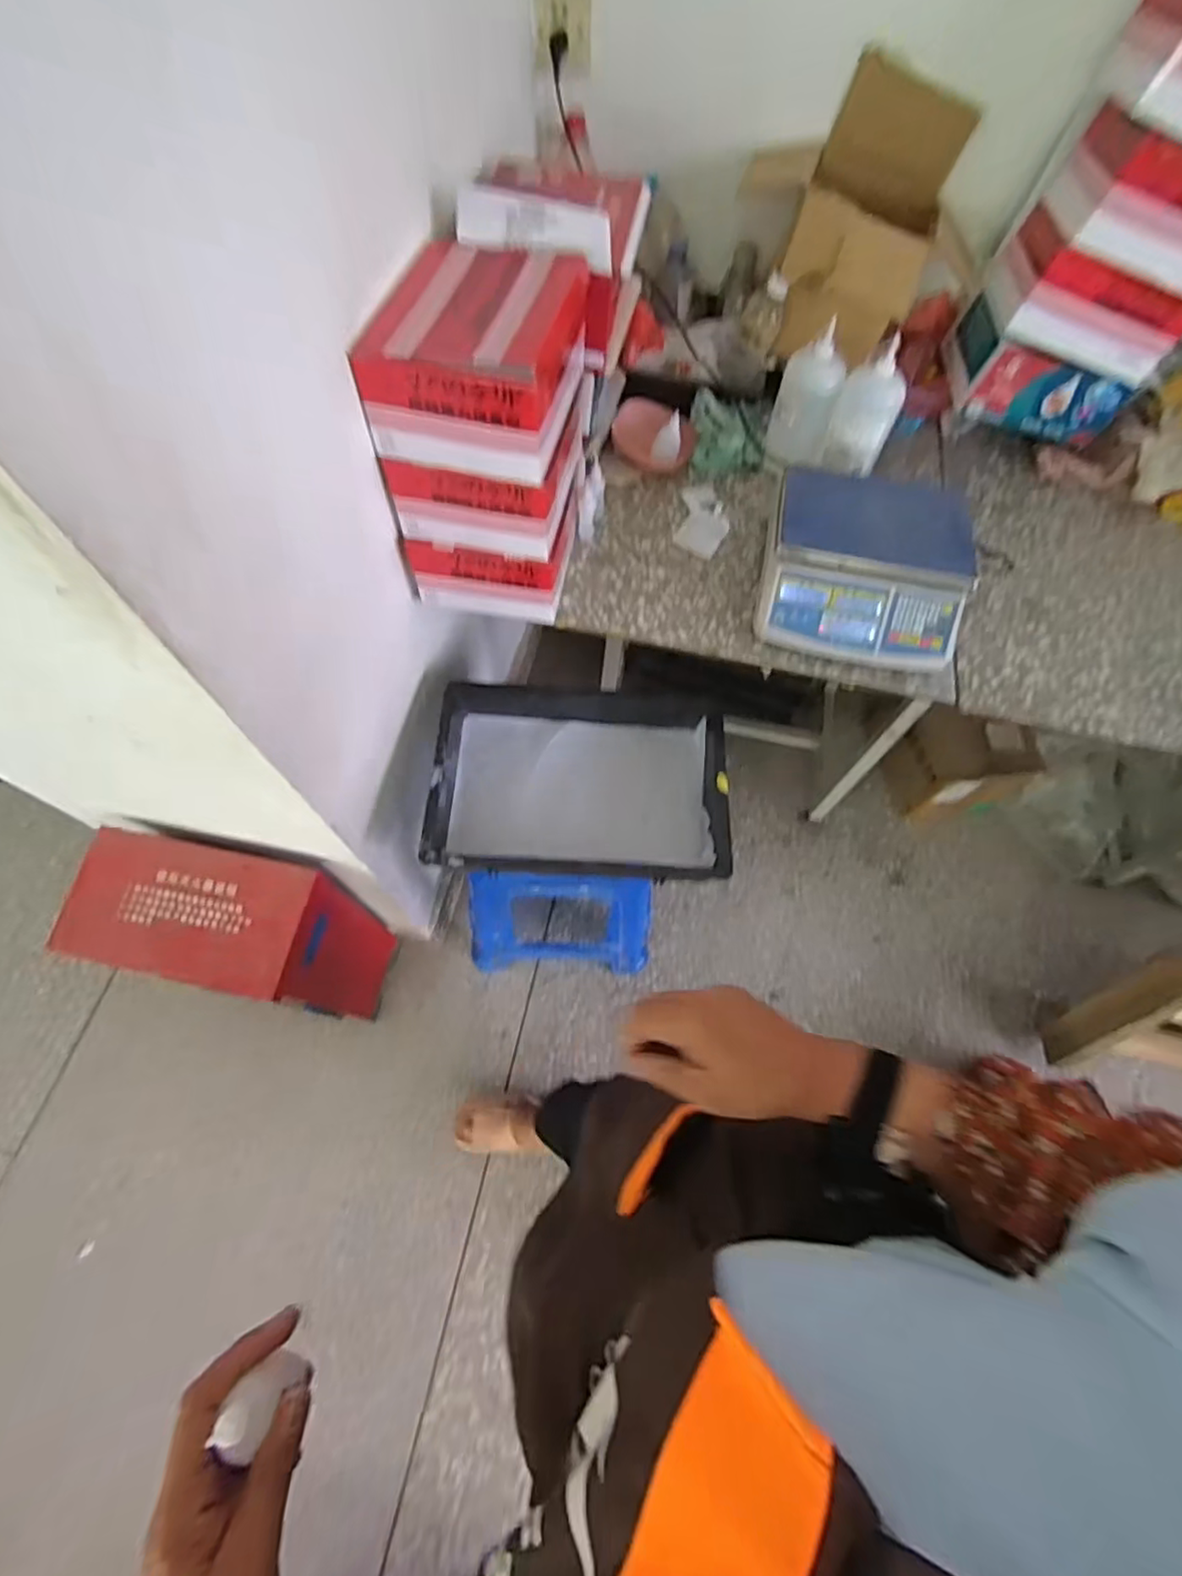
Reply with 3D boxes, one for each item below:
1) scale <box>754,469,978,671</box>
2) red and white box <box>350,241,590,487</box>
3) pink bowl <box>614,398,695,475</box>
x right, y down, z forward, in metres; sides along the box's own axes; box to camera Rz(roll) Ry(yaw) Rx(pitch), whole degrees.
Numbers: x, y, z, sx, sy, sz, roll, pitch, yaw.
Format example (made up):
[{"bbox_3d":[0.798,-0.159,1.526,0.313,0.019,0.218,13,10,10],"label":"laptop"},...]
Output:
[{"bbox_3d":[0.381,-0.314,0.874,0.269,0.097,0.260,9,65,3],"label":"scale"},{"bbox_3d":[-0.125,-0.498,0.710,0.206,0.120,0.247,12,66,4],"label":"red and white box"},{"bbox_3d":[0.098,-0.587,1.032,0.109,0.060,0.133,-30,69,-14],"label":"pink bowl"}]

